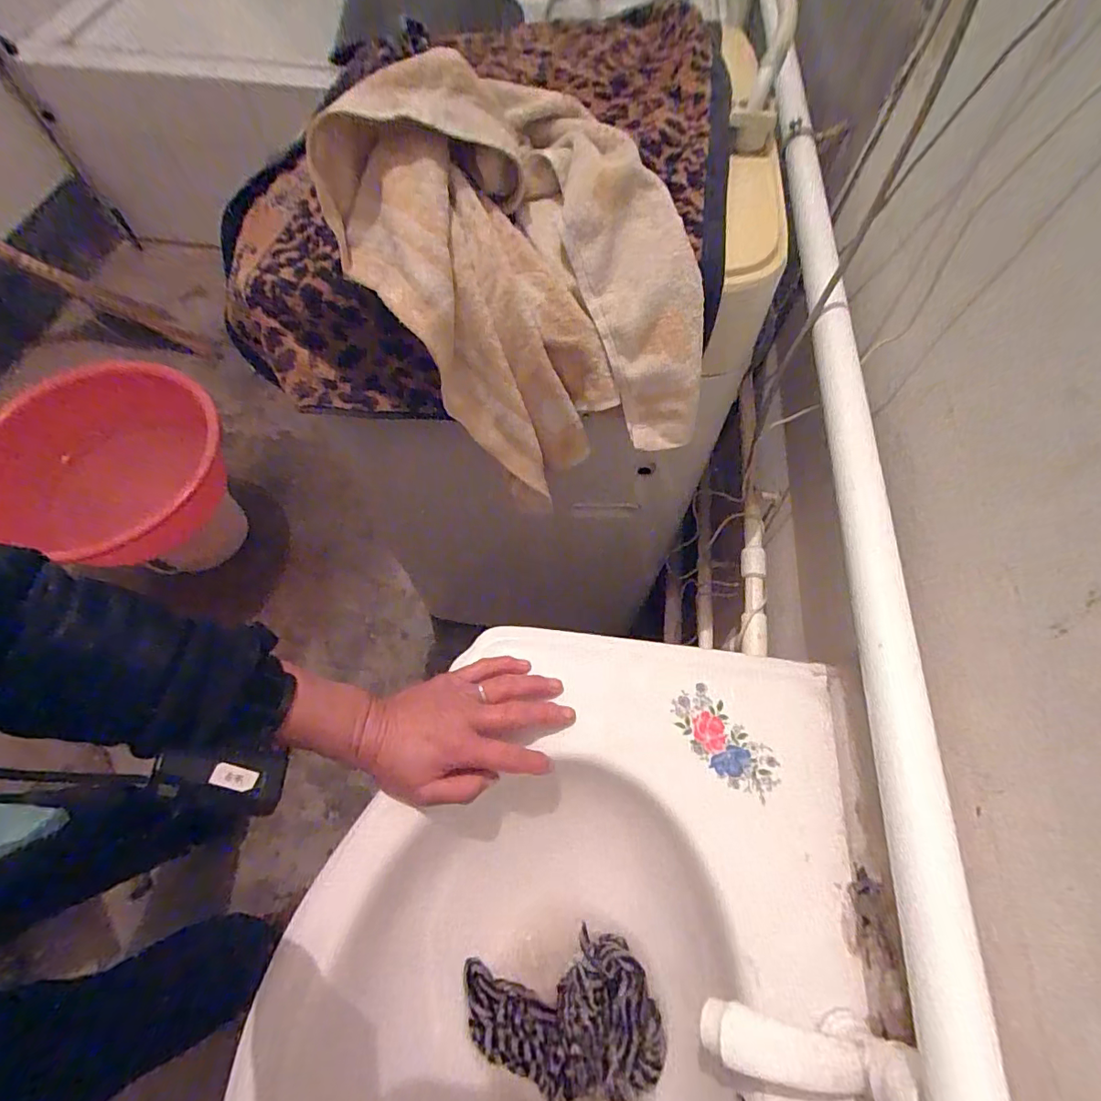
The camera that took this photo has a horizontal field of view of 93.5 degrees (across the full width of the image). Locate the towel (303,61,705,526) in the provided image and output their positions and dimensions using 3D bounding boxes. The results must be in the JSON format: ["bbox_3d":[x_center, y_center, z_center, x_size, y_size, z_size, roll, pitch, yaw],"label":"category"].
[{"bbox_3d":[-0.018,-0.202,0.426,0.225,0.221,0.269,-27,67,-13],"label":"towel"}]

